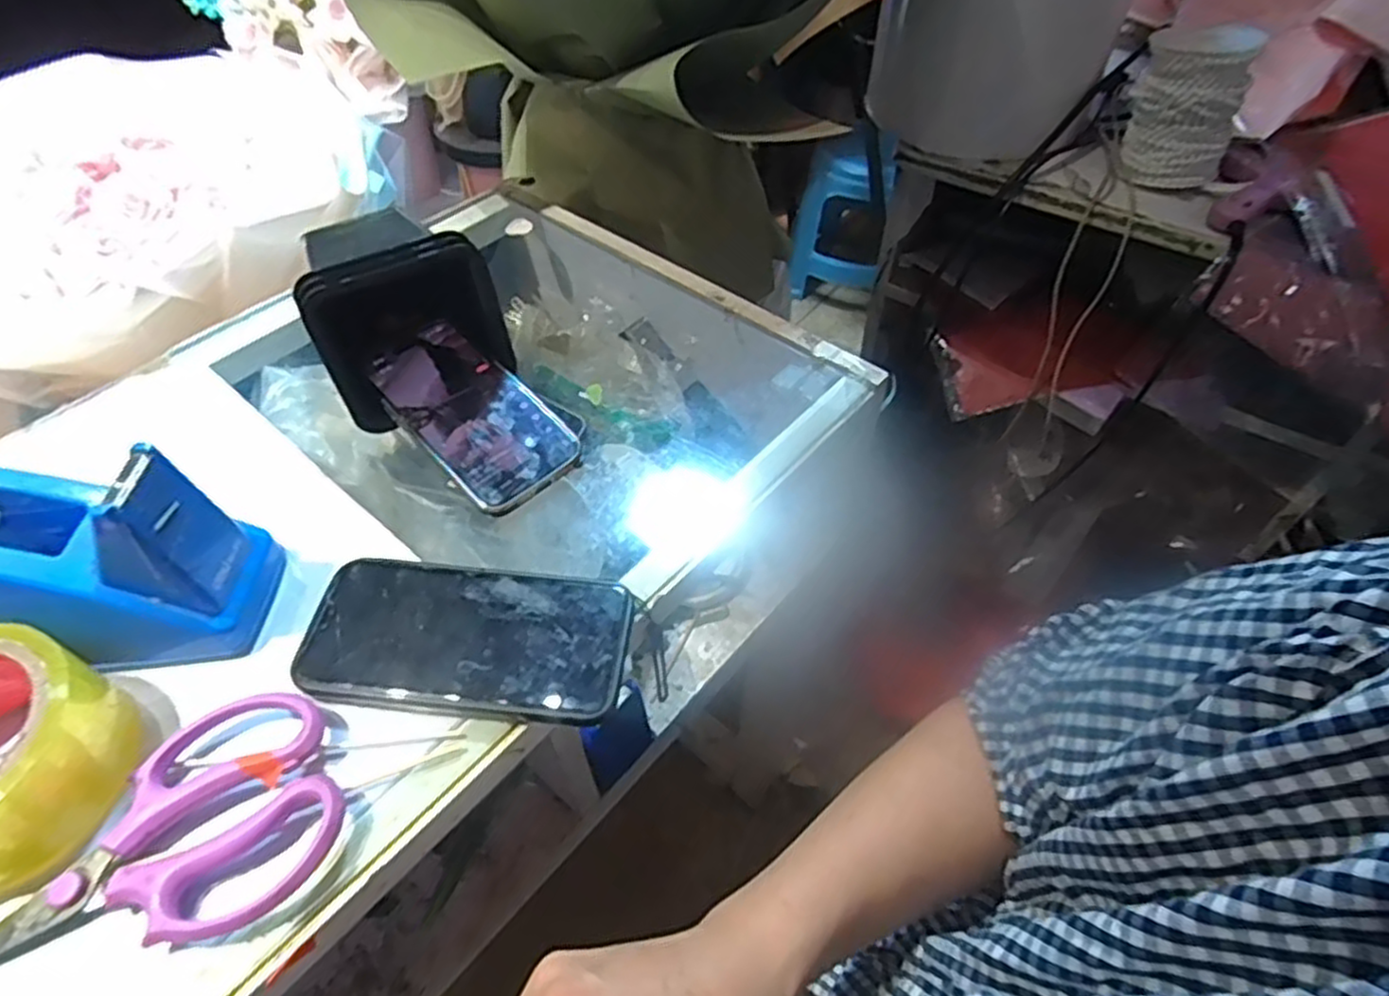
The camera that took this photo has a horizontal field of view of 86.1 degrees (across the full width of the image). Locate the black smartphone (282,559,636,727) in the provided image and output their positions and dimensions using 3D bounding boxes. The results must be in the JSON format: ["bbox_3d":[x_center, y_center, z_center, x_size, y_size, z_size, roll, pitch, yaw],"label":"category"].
[{"bbox_3d":[-0.114,0.069,0.373,0.158,0.007,0.076,4,51,4],"label":"black smartphone"}]

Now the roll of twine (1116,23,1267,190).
[{"bbox_3d":[0.457,-0.367,0.688,0.097,0.120,0.077,27,56,21],"label":"roll of twine"}]

